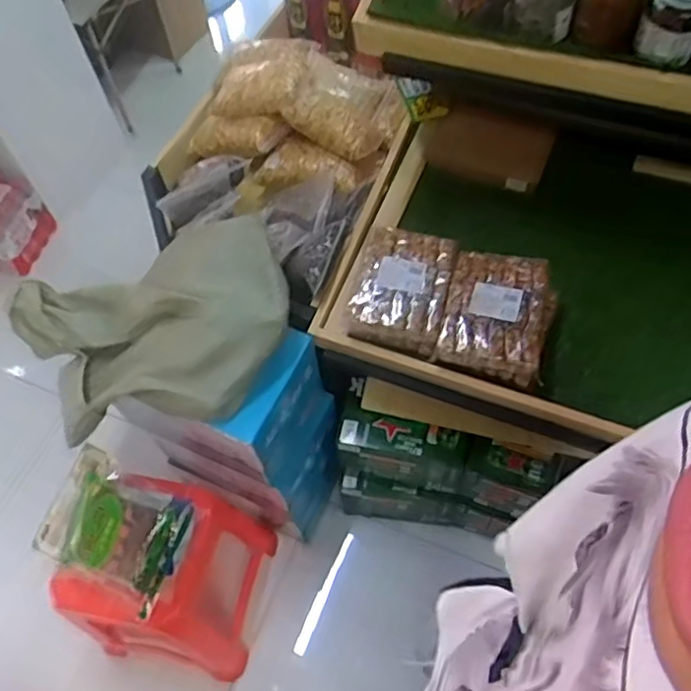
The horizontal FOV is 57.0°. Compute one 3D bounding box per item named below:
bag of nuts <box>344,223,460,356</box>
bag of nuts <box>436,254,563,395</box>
[{"bbox_3d":[0.101,-0.107,1.130,0.166,0.086,0.195,15,60,13],"label":"bag of nuts"},{"bbox_3d":[0.264,-0.048,1.102,0.185,0.099,0.188,14,60,13],"label":"bag of nuts"}]

